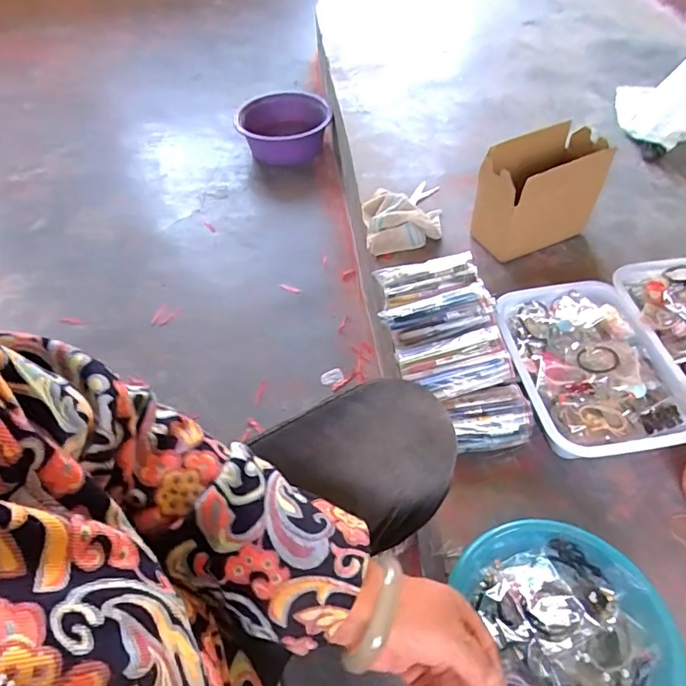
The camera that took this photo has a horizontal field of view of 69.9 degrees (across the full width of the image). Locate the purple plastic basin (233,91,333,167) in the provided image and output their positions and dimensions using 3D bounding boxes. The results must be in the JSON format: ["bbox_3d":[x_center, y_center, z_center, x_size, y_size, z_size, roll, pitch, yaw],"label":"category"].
[{"bbox_3d":[-0.176,-0.642,1.479,0.268,0.123,0.279,-1,52,2],"label":"purple plastic basin"}]

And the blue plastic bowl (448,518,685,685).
[{"bbox_3d":[0.229,0.313,0.521,0.204,0.075,0.224,-8,52,-4],"label":"blue plastic bowl"}]

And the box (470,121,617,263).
[{"bbox_3d":[0.345,-0.264,0.884,0.217,0.187,0.101,-23,54,-15],"label":"box"}]

